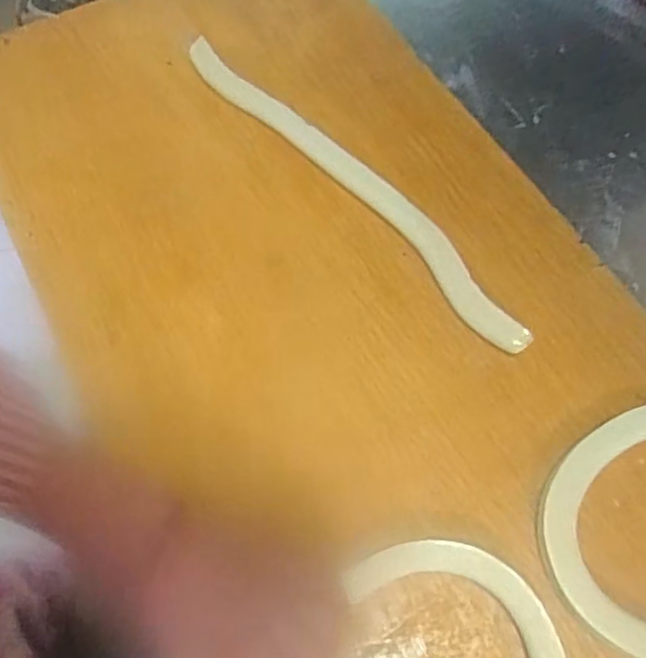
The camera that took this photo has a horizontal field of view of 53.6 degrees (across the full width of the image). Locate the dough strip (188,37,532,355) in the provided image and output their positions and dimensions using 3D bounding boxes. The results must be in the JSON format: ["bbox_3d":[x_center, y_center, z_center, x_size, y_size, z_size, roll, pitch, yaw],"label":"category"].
[{"bbox_3d":[0.021,-0.132,0.566,0.042,0.017,0.416,-39,71,-15],"label":"dough strip"}]

